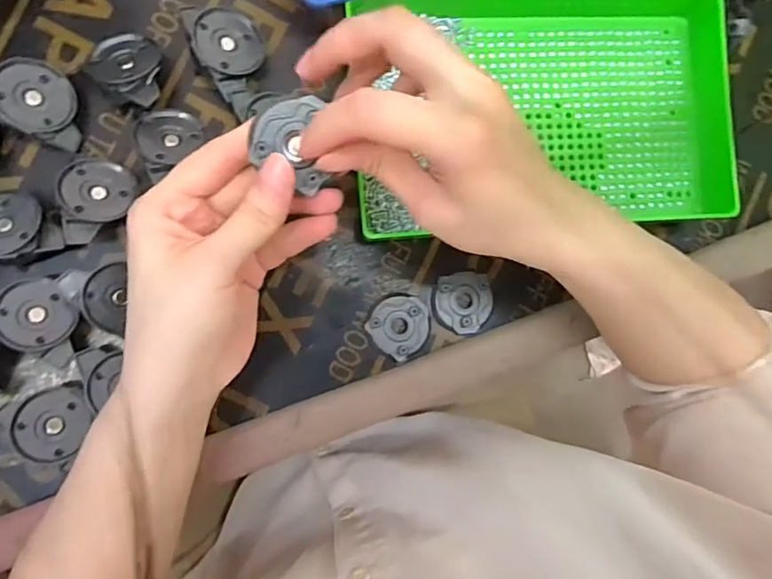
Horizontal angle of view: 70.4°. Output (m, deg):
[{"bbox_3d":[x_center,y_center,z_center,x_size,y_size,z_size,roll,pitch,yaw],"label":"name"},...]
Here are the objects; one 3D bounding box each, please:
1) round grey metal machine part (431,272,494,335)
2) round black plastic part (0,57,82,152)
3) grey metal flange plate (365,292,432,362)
[{"bbox_3d":[0.052,0.009,0.364,0.040,0.006,0.040,-5,90,-8],"label":"round grey metal machine part"},{"bbox_3d":[-0.210,-0.108,0.319,0.051,0.014,0.049,-1,91,-42],"label":"round black plastic part"},{"bbox_3d":[0.009,0.023,0.359,0.040,0.006,0.041,0,90,-8],"label":"grey metal flange plate"}]

